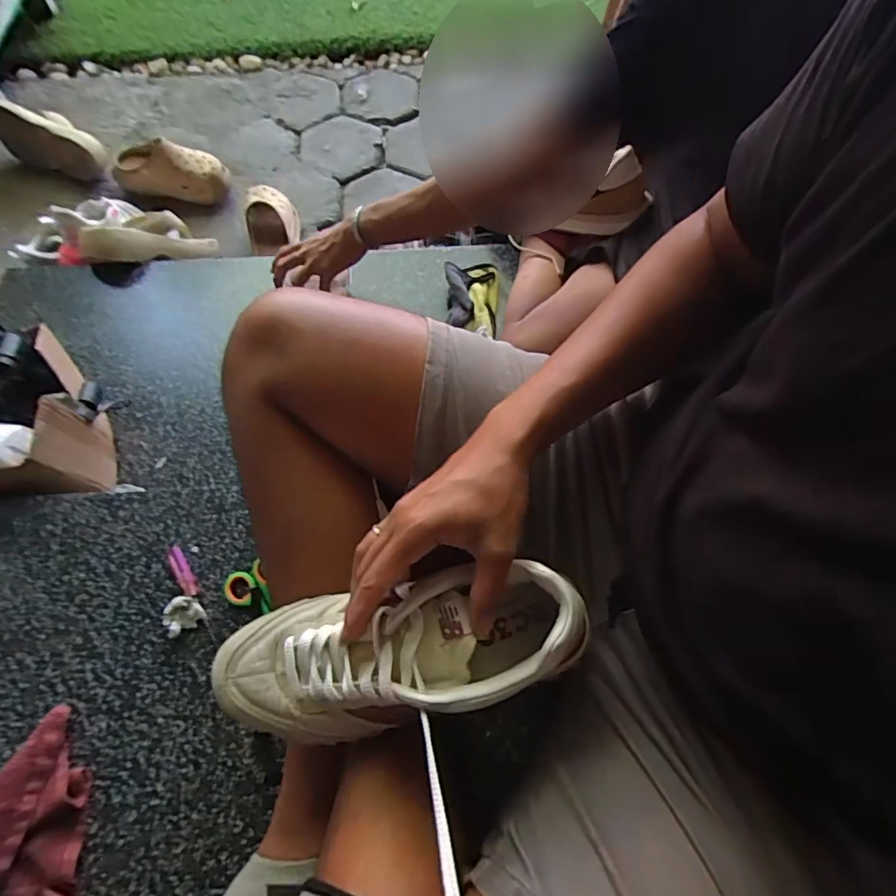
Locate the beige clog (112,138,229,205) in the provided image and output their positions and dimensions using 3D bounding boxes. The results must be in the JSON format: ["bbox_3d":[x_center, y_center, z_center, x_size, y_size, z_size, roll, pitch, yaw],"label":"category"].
[{"bbox_3d":[-0.611,-0.608,1.171,0.241,0.087,0.101,1,66,1],"label":"beige clog"}]

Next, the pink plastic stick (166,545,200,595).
[{"bbox_3d":[-0.287,0.132,0.572,0.017,0.013,0.061,-31,69,-12],"label":"pink plastic stick"}]

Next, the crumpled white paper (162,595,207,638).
[{"bbox_3d":[-0.276,0.173,0.551,0.039,0.017,0.034,-27,68,-10],"label":"crumpled white paper"}]

